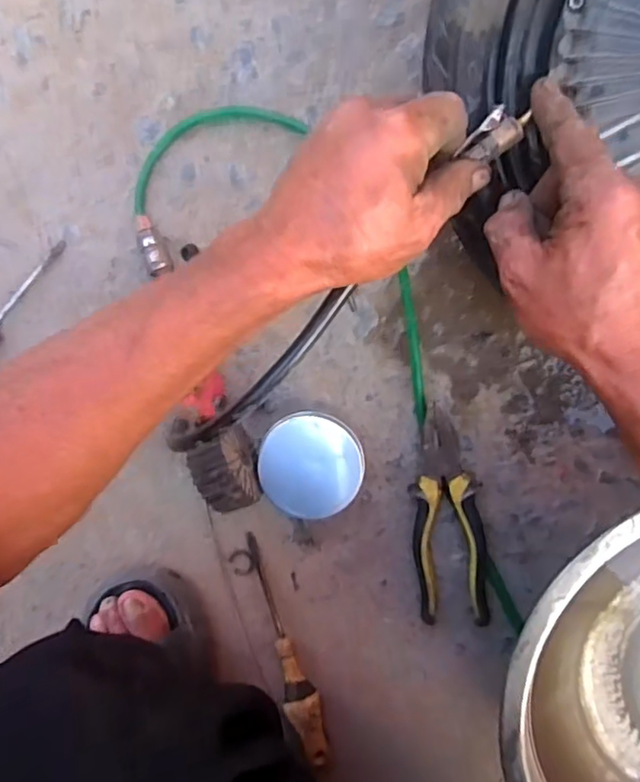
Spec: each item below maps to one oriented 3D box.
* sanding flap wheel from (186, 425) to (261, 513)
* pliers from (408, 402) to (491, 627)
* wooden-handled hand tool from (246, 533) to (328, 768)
[{"bbox_3d":[-0.071,0.062,0.468,0.035,0.060,0.058,-27,94,8],"label":"sanding flap wheel"},{"bbox_3d":[0.106,0.107,0.510,0.058,0.029,0.187,-7,98,6],"label":"pliers"},{"bbox_3d":[-0.033,0.225,0.529,0.026,0.036,0.196,-22,96,8],"label":"wooden-handled hand tool"}]

